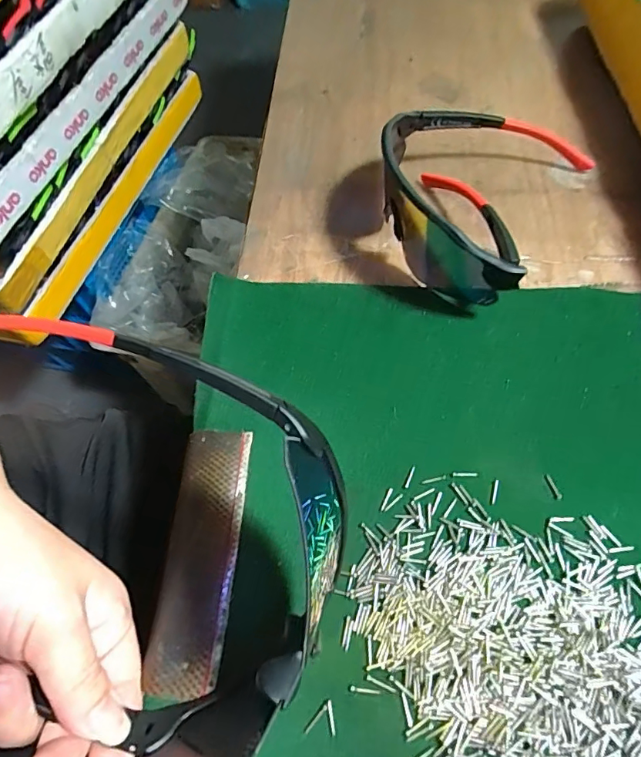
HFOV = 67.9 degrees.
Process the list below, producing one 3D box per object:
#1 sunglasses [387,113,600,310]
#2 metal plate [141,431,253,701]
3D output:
[{"bbox_3d":[0.097,-0.128,0.305,0.121,0.058,0.159,25,65,18],"label":"sunglasses"},{"bbox_3d":[-0.057,0.081,0.227,0.035,0.004,0.118,0,60,5],"label":"metal plate"}]

